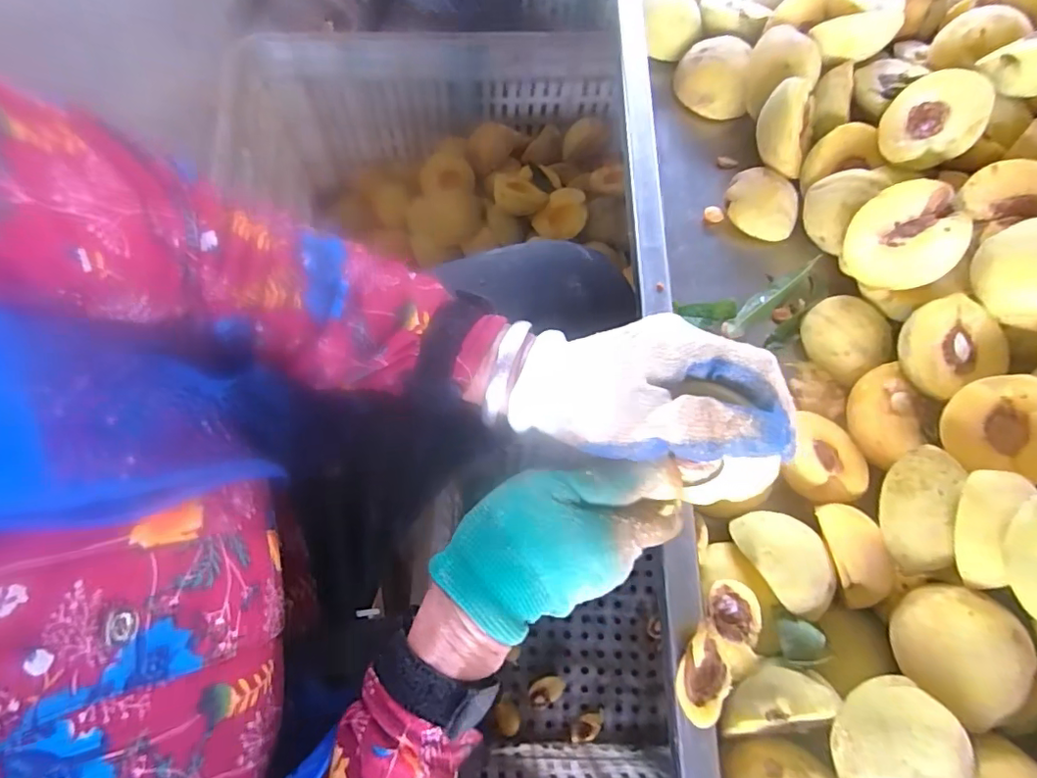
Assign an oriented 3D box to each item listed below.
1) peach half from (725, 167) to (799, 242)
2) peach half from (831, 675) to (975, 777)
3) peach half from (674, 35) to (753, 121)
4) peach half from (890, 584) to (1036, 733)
[{"bbox_3d":[0.187,-0.141,0.427,0.056,0.023,0.049,27,73,6],"label":"peach half"},{"bbox_3d":[0.184,0.176,0.267,0.050,0.025,0.060,28,100,29],"label":"peach half"},{"bbox_3d":[0.159,-0.255,0.454,0.053,0.039,0.051,-6,72,-4],"label":"peach half"},{"bbox_3d":[0.238,0.140,0.297,0.060,0.030,0.060,-15,57,24],"label":"peach half"}]

